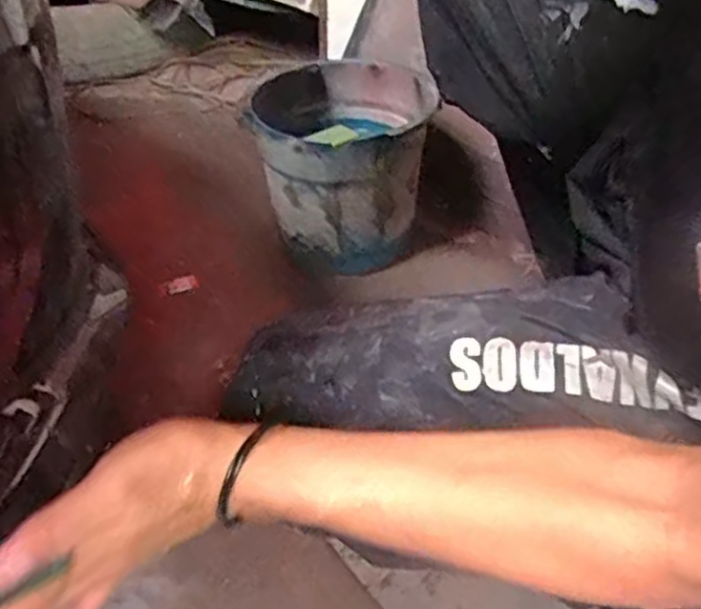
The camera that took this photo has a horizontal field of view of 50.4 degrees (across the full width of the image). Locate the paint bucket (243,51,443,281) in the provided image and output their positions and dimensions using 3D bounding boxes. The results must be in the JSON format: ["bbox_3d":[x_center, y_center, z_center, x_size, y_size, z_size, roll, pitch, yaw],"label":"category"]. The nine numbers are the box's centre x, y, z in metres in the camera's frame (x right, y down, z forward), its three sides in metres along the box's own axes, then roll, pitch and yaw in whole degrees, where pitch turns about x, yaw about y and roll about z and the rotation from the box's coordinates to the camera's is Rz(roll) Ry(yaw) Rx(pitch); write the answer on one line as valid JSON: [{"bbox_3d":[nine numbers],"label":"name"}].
[{"bbox_3d":[-0.009,-0.195,1.077,0.240,0.212,0.262,4,38,11],"label":"paint bucket"}]

